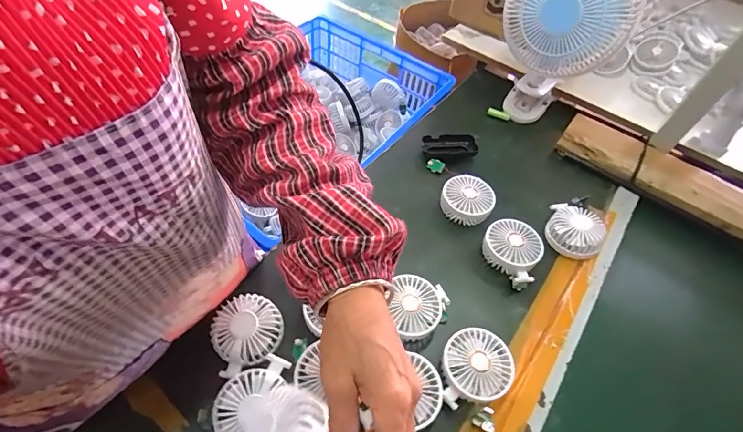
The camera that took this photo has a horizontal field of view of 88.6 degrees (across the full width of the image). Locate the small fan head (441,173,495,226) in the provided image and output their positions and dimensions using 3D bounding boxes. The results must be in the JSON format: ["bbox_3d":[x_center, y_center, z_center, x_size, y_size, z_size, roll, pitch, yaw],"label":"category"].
[{"bbox_3d":[0.164,-0.027,0.655,0.088,0.043,0.087,16,55,7],"label":"small fan head"}]

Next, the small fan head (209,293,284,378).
[{"bbox_3d":[-0.159,0.150,0.490,0.089,0.043,0.090,-19,58,-17],"label":"small fan head"}]

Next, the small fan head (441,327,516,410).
[{"bbox_3d":[0.132,0.193,0.489,0.089,0.035,0.085,2,54,-3],"label":"small fan head"}]

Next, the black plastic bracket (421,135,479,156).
[{"bbox_3d":[0.152,-0.140,0.746,0.105,0.023,0.040,6,54,0],"label":"black plastic bracket"}]

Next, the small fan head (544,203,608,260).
[{"bbox_3d":[0.335,0.024,0.623,0.090,0.036,0.092,26,57,14],"label":"small fan head"}]

